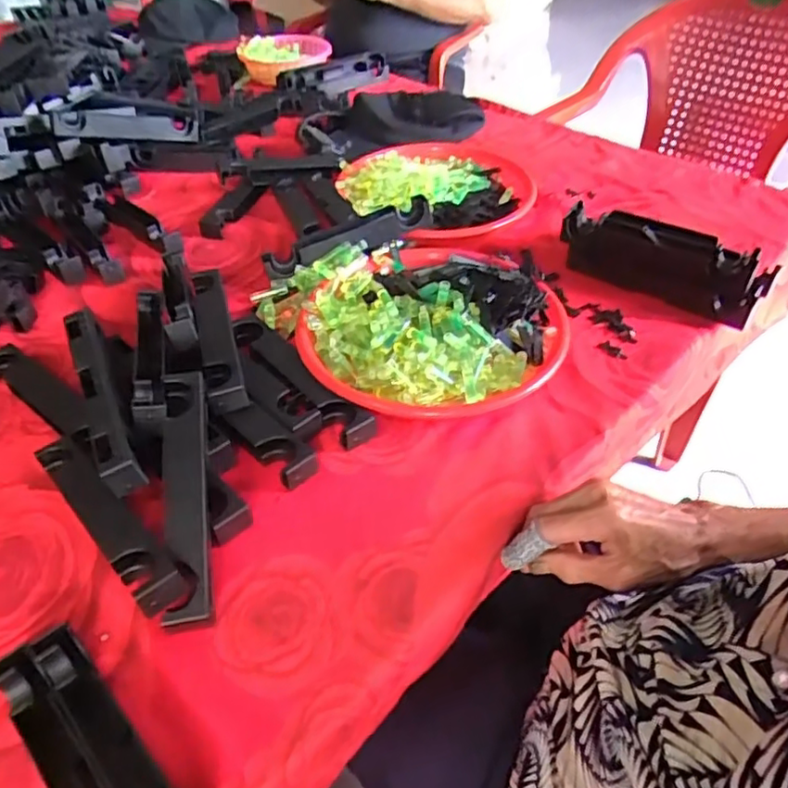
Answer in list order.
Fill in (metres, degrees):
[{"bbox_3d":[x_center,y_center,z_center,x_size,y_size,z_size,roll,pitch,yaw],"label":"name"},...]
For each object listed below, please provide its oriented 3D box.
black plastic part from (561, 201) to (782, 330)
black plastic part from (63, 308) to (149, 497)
[{"bbox_3d":[0.282,-0.143,0.677,0.210,0.054,0.076,27,52,24],"label":"black plastic part"},{"bbox_3d":[-0.235,0.003,0.509,0.028,0.032,0.197,-20,47,-20],"label":"black plastic part"}]

